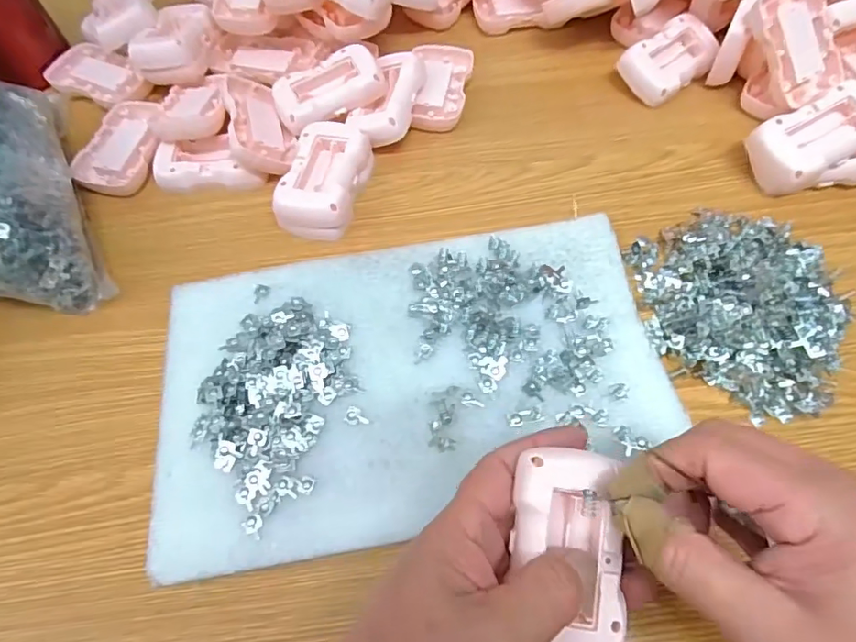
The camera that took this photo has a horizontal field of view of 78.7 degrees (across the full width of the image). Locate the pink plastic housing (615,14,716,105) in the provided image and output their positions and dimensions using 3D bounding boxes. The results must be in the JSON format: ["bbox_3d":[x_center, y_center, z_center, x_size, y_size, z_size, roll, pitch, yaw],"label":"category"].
[{"bbox_3d":[0.201,-0.218,0.437,0.083,0.022,0.052,-36,91,-15],"label":"pink plastic housing"}]

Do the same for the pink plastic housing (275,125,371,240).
[{"bbox_3d":[-0.074,-0.103,0.384,0.048,0.034,0.085,13,64,9],"label":"pink plastic housing"}]

